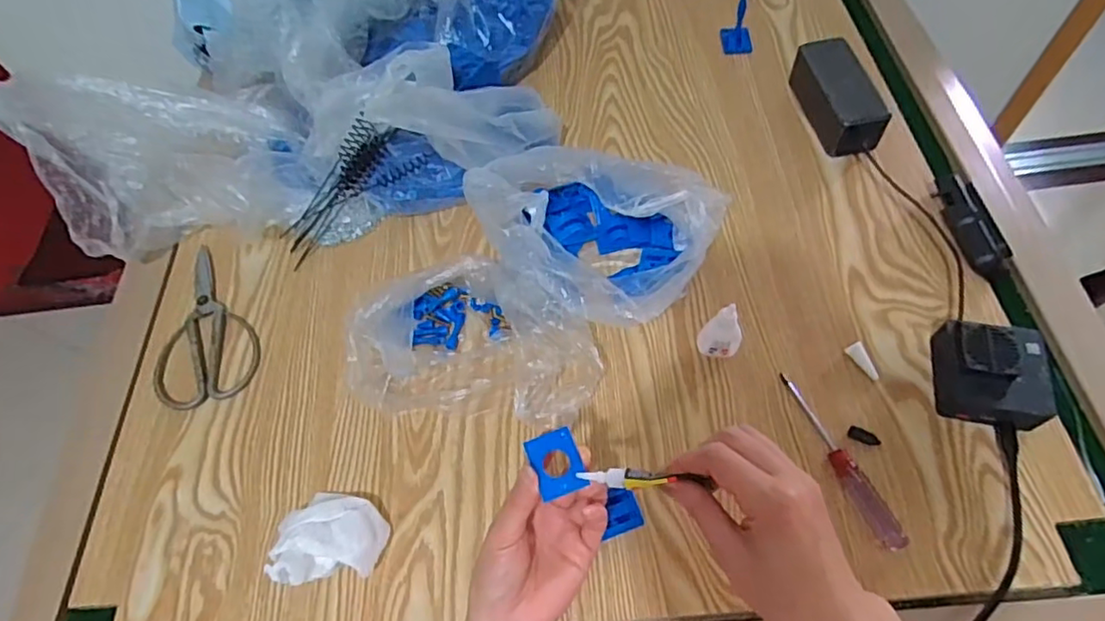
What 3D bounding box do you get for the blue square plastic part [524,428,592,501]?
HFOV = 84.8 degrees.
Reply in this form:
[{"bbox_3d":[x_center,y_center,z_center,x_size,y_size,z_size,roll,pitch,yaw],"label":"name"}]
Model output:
[{"bbox_3d":[0.002,0.097,0.389,0.031,0.007,0.042,-18,61,-6],"label":"blue square plastic part"}]

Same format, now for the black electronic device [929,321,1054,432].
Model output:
[{"bbox_3d":[0.354,0.050,0.484,0.071,0.050,0.075,5,61,7],"label":"black electronic device"}]

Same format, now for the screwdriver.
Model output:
[{"bbox_3d":[0.229,0.115,0.482,0.020,0.013,0.150,-20,61,-7],"label":"screwdriver"}]

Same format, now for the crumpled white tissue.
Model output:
[{"bbox_3d":[-0.168,0.167,0.456,0.075,0.062,0.068,-11,60,-2],"label":"crumpled white tissue"}]

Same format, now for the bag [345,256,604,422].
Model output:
[{"bbox_3d":[-0.067,0.022,0.523,0.214,0.075,0.128,2,60,6],"label":"bag"}]

